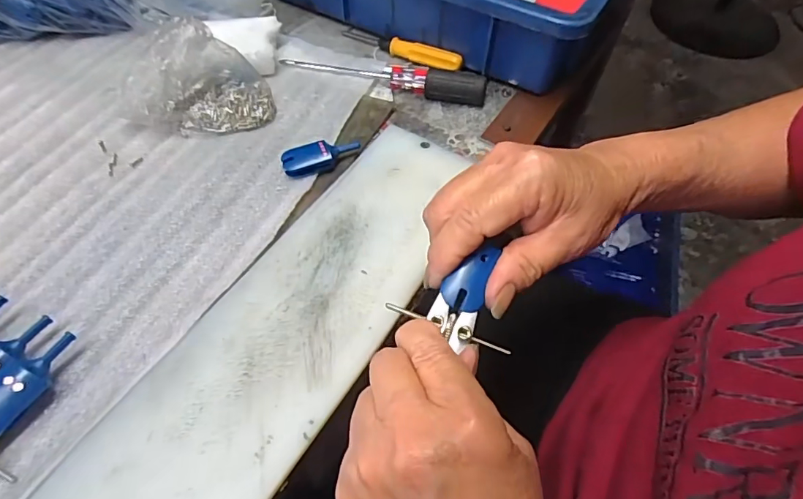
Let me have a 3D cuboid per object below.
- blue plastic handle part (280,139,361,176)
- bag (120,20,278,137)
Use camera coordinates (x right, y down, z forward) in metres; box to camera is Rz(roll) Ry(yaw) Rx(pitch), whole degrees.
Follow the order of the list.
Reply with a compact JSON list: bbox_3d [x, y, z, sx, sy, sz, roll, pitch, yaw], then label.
[{"bbox_3d":[-0.058,-0.069,0.341,0.057,0.012,0.018,-17,56,-12],"label":"blue plastic handle part"},{"bbox_3d":[-0.155,-0.129,0.349,0.105,0.060,0.058,-5,55,-3],"label":"bag"}]

